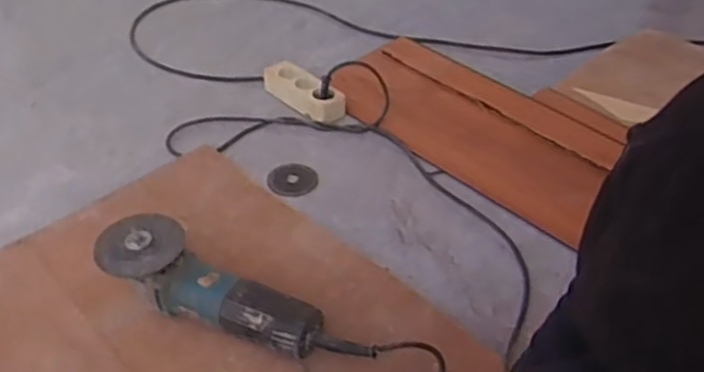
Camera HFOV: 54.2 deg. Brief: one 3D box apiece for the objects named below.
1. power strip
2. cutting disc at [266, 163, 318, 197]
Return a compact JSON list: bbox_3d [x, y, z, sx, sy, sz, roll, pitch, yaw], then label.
[{"bbox_3d":[-0.083,-0.155,1.160,0.172,0.047,0.066,32,50,33],"label":"power strip"},{"bbox_3d":[-0.089,-0.010,1.024,0.074,0.005,0.074,1,44,-1],"label":"cutting disc"}]

